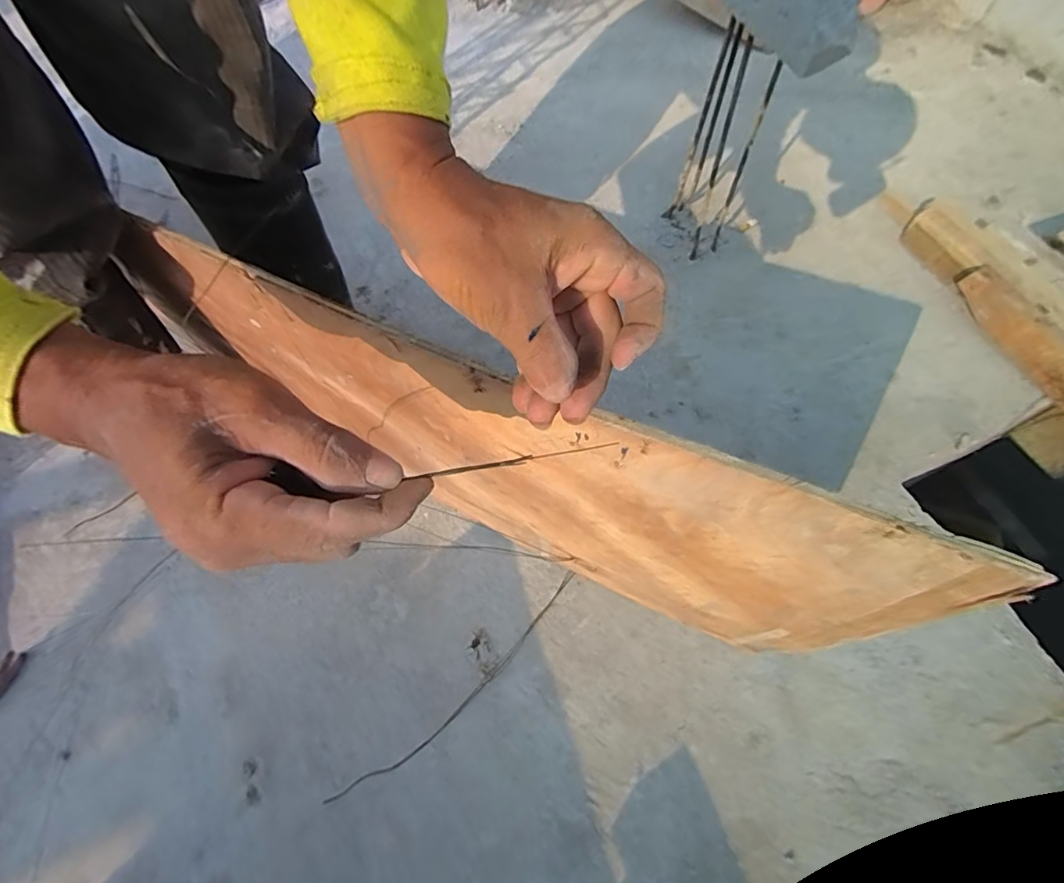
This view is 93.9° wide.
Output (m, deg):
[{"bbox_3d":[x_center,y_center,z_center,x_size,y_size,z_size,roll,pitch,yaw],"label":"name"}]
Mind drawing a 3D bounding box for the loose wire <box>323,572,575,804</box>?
[{"bbox_3d":[-0.075,0.285,0.578,0.357,0.006,0.030,-39,70,-18],"label":"loose wire"}]

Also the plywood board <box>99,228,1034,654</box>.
[{"bbox_3d":[-0.052,0.021,0.472,0.694,0.337,0.017,24,65,11],"label":"plywood board"}]

